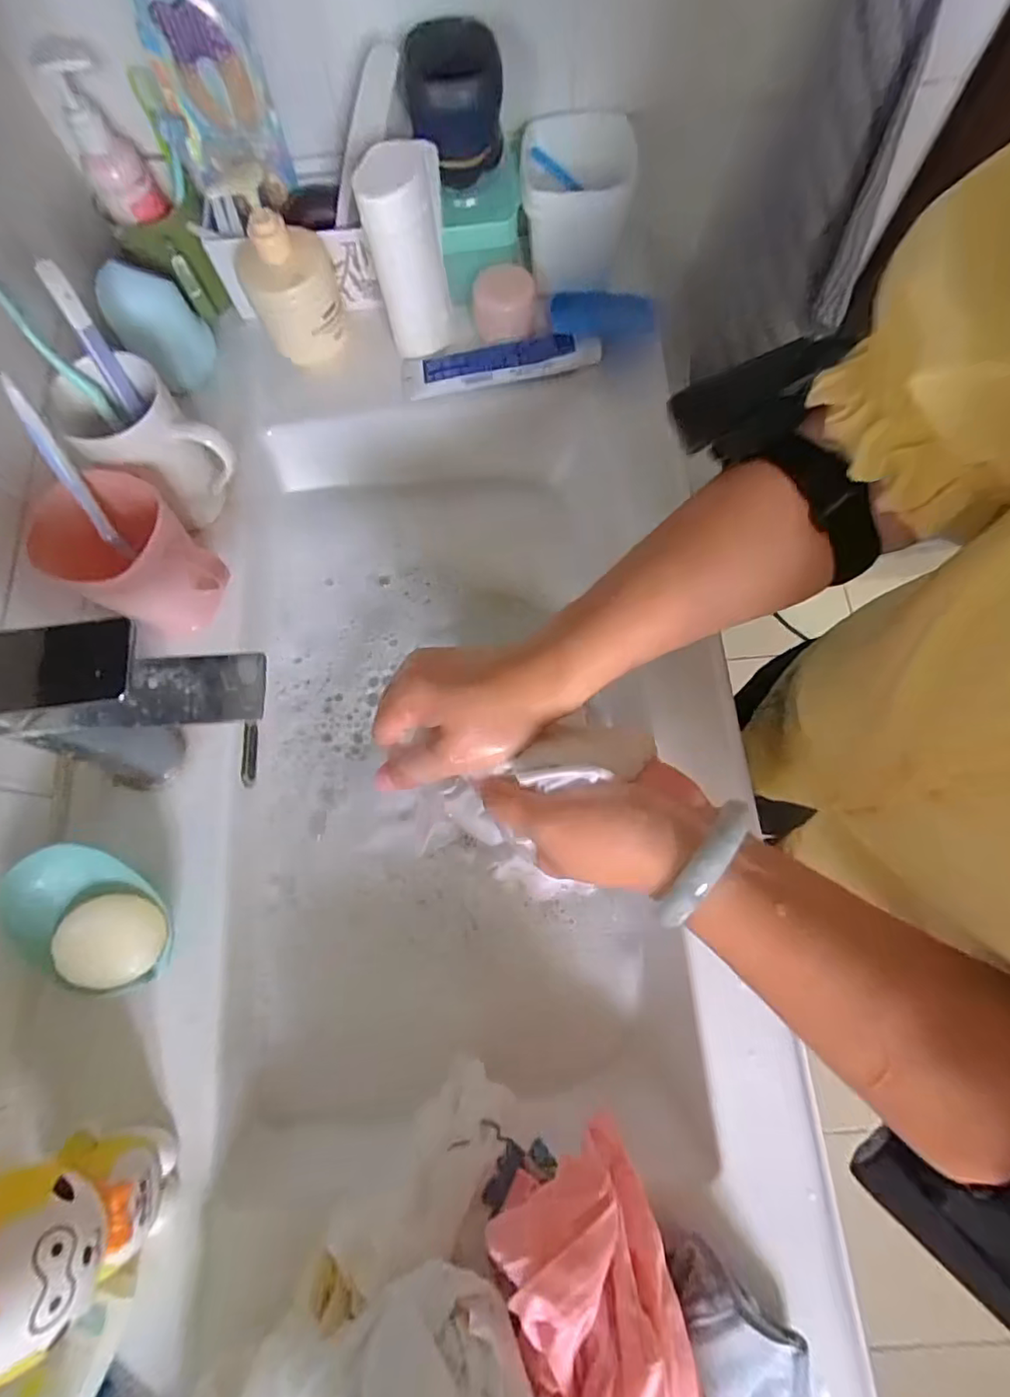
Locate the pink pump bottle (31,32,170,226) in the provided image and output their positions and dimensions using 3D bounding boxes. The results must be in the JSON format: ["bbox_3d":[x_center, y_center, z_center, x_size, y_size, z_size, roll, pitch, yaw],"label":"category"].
[{"bbox_3d":[-0.318,-0.442,0.456,0.040,0.100,0.052,-18,73,-3],"label":"pink pump bottle"}]

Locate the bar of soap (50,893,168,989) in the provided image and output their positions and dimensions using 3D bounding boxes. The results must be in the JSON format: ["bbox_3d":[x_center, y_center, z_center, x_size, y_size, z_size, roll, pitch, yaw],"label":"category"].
[{"bbox_3d":[-0.265,0.160,0.389,0.060,0.028,0.057,1,86,-28],"label":"bar of soap"}]

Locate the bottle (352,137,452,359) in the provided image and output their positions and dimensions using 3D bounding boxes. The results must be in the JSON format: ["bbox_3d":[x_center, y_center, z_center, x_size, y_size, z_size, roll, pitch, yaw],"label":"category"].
[{"bbox_3d":[-0.078,-0.363,0.479,0.057,0.153,0.059,-4,72,1],"label":"bottle"}]

